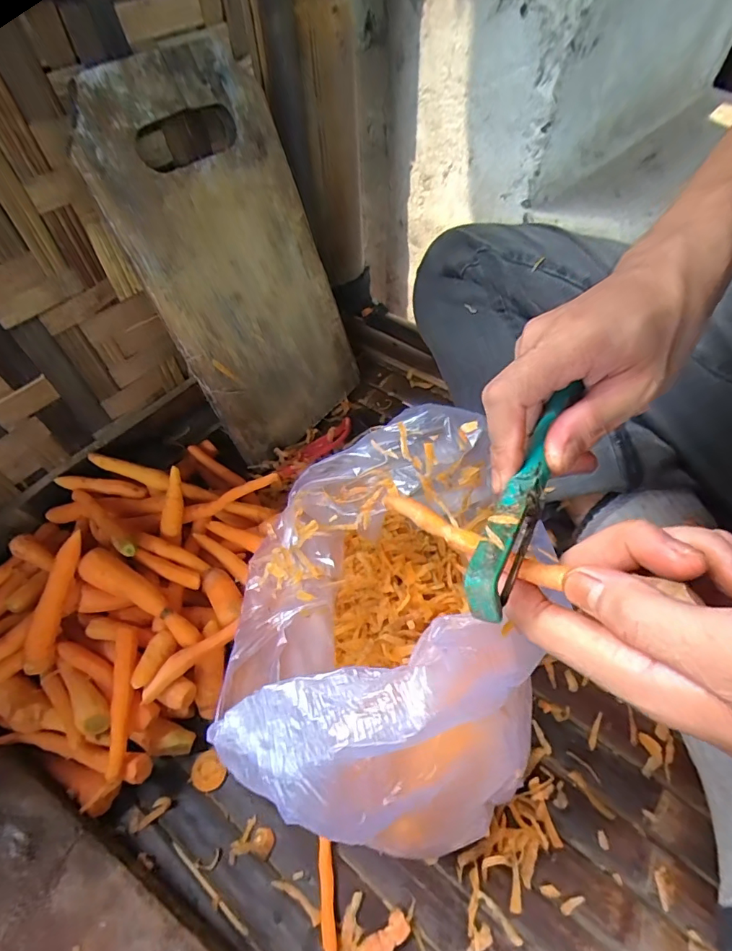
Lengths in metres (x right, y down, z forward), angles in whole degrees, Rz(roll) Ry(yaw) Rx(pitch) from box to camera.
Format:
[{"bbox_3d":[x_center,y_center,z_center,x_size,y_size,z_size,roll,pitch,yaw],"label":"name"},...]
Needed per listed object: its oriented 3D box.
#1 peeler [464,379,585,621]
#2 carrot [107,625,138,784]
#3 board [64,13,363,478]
[{"bbox_3d":[0.068,0.004,0.201,0.016,0.020,0.123,24,54,14],"label":"peeler"},{"bbox_3d":[-0.147,0.135,0.286,0.013,0.009,0.084,-4,67,-7],"label":"carrot"},{"bbox_3d":[-0.097,-0.161,0.381,0.015,0.282,0.154,17,51,40],"label":"board"}]

